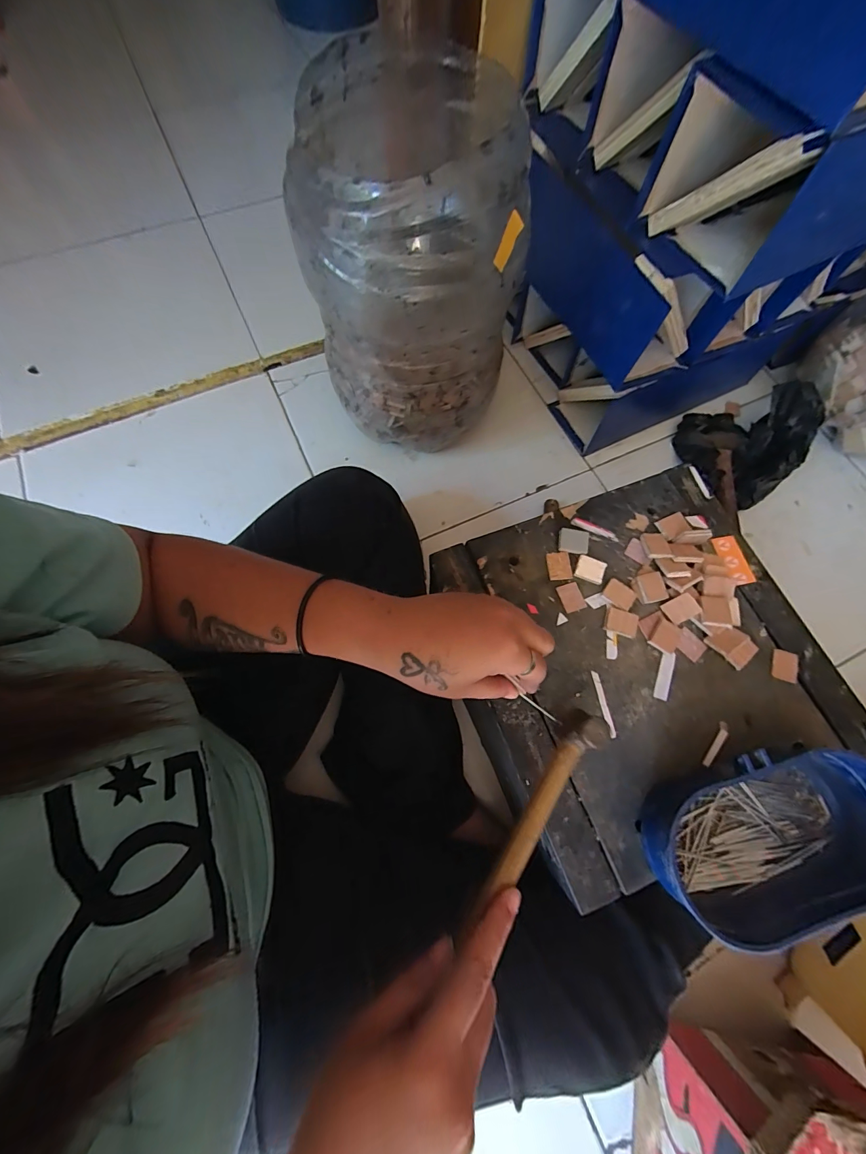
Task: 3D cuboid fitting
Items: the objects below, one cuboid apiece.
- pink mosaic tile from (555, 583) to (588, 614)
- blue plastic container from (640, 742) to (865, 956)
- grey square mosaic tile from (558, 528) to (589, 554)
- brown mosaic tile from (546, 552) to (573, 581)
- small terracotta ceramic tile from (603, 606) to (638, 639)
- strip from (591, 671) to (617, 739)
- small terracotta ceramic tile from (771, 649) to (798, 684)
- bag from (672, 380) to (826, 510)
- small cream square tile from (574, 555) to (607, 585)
[{"bbox_3d":[0.118,0.017,0.329,0.019,0.004,0.024,-18,73,-7],"label":"pink mosaic tile"},{"bbox_3d":[0.218,0.162,0.256,0.157,0.052,0.087,-15,72,-6],"label":"blue plastic container"},{"bbox_3d":[0.124,-0.031,0.343,0.026,0.008,0.021,11,71,2],"label":"grey square mosaic tile"},{"bbox_3d":[0.110,-0.010,0.336,0.020,0.004,0.024,-4,71,-2],"label":"brown mosaic tile"},{"bbox_3d":[0.156,0.037,0.319,0.025,0.004,0.020,20,72,5],"label":"small terracotta ceramic tile"},{"bbox_3d":[0.133,0.099,0.302,0.006,0.004,0.049,-10,72,-5],"label":"strip"},{"bbox_3d":[0.286,0.072,0.313,0.021,0.004,0.024,18,72,5],"label":"small terracotta ceramic tile"},{"bbox_3d":[0.477,-0.207,0.585,0.183,0.081,0.167,-30,75,-11],"label":"bag"},{"bbox_3d":[0.136,-0.006,0.335,0.024,0.005,0.021,21,72,6],"label":"small cream square tile"}]

